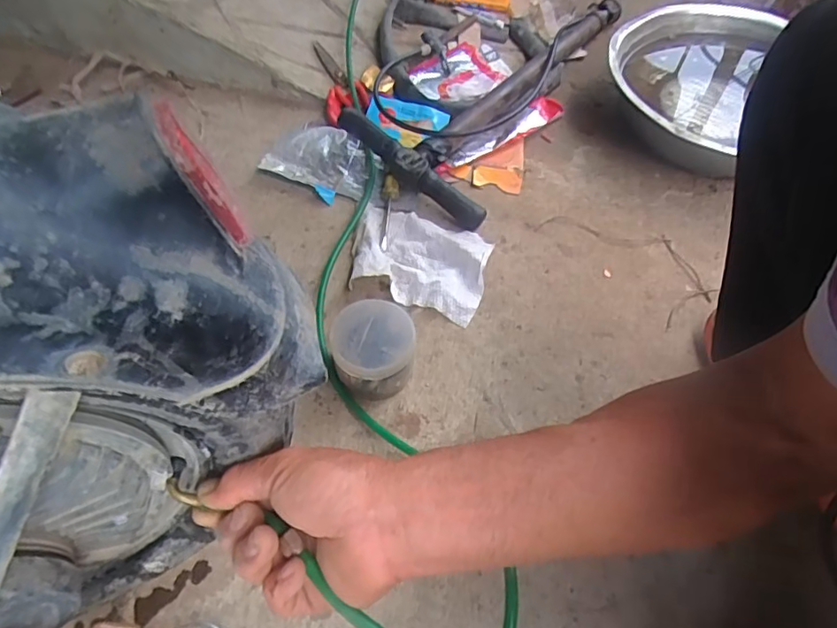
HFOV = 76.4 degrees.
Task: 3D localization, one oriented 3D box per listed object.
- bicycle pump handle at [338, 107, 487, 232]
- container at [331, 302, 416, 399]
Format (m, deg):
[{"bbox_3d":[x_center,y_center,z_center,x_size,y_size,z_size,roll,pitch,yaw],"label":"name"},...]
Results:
[{"bbox_3d":[-0.014,-0.195,0.707,0.246,0.039,0.037,40,66,6],"label":"bicycle pump handle"},{"bbox_3d":[-0.045,0.039,0.550,0.079,0.071,0.081,0,56,1],"label":"container"}]

